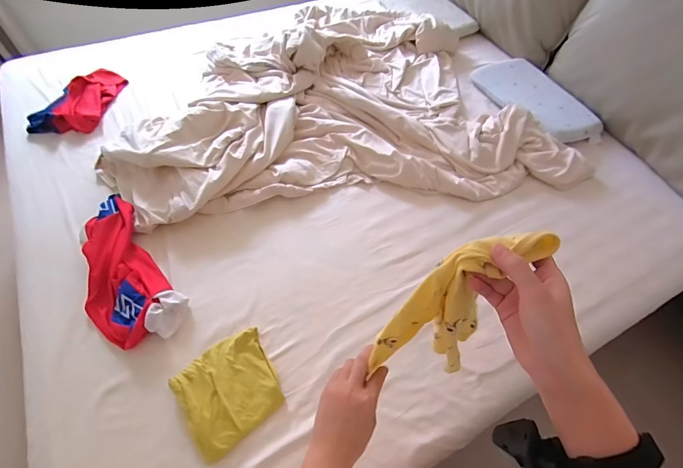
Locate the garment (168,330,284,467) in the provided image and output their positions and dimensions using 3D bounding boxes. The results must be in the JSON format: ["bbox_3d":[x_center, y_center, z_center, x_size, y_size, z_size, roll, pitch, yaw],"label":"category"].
[{"bbox_3d":[-0.236,0.330,0.747,0.190,0.047,0.197,-29,65,-19],"label":"garment"}]

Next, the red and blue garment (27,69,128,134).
[{"bbox_3d":[-0.888,-0.463,1.196,0.182,0.046,0.329,10,59,3],"label":"red and blue garment"}]

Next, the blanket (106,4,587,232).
[{"bbox_3d":[-0.032,-0.538,1.237,1.371,0.110,1.012,-7,60,-8],"label":"blanket"}]

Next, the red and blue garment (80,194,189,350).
[{"bbox_3d":[-0.551,0.090,0.861,0.189,0.063,0.418,-33,66,-21],"label":"red and blue garment"}]

